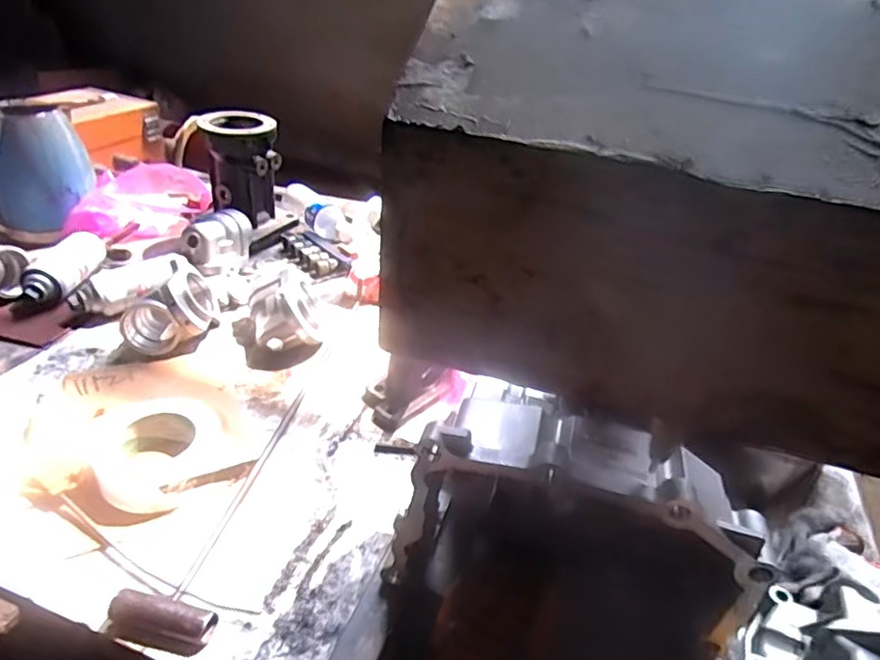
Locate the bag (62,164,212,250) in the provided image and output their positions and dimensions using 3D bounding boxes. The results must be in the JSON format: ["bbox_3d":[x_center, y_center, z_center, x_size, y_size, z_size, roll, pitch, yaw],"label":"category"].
[{"bbox_3d":[-0.548,-0.225,1.089,0.145,0.109,0.225,13,34,10],"label":"bag"}]

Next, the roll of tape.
[{"bbox_3d":[-0.291,0.127,0.613,0.119,0.045,0.126,-3,34,-14],"label":"roll of tape"}]

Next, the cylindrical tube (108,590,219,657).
[{"bbox_3d":[-0.227,0.237,0.475,0.083,0.027,0.033,10,33,5],"label":"cylindrical tube"}]

